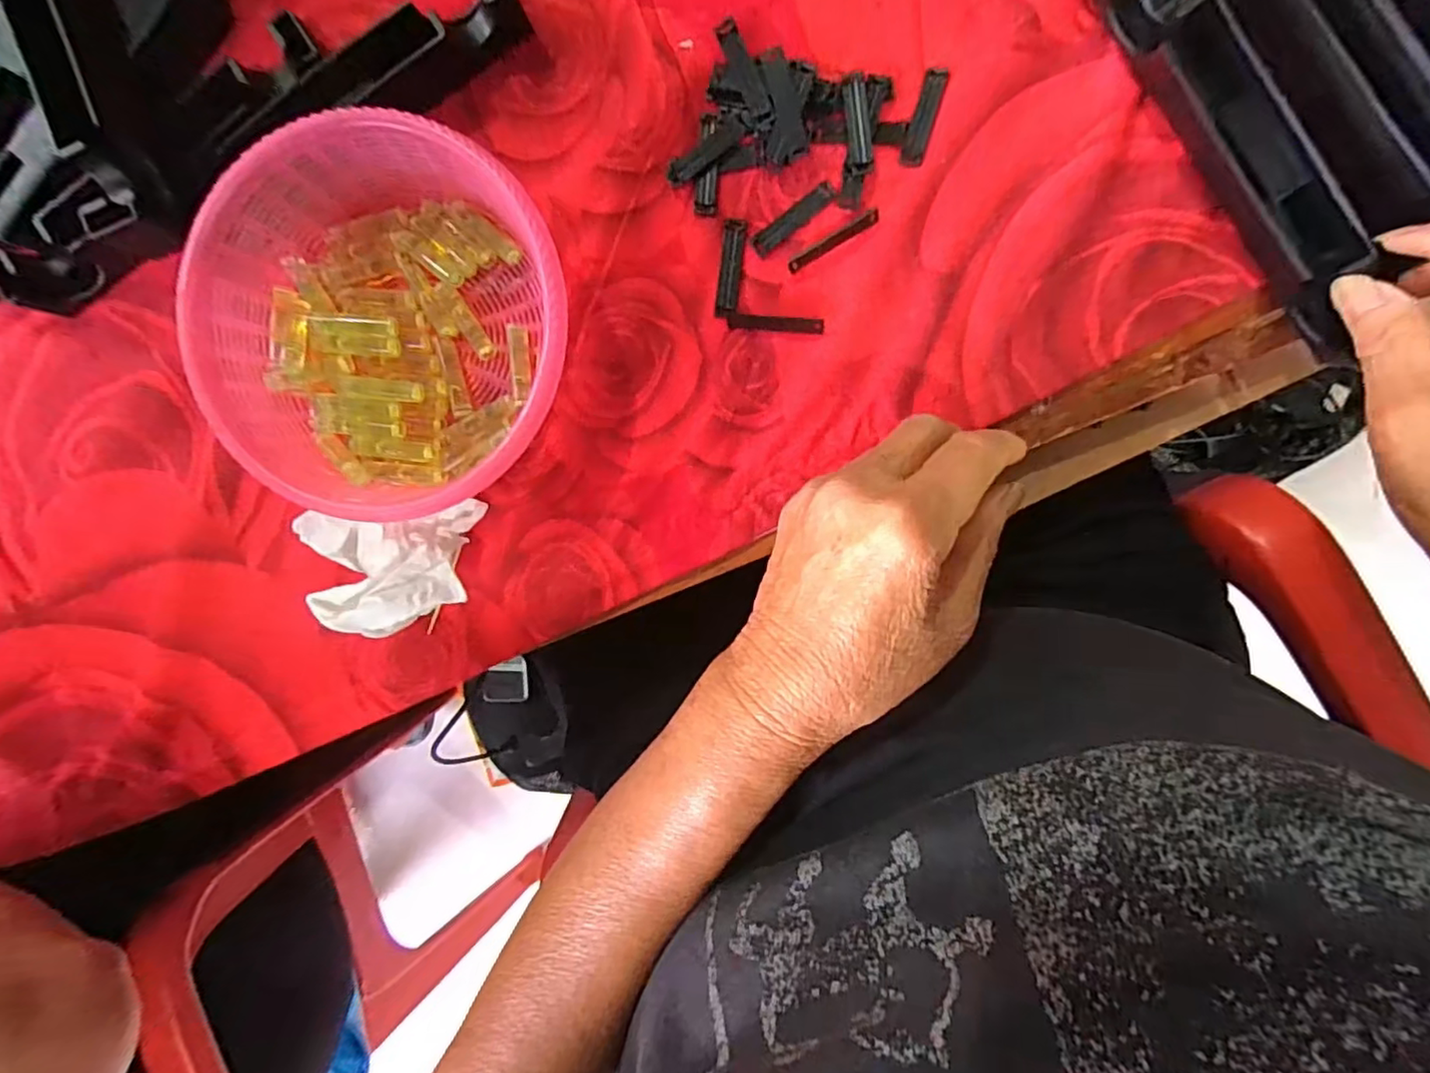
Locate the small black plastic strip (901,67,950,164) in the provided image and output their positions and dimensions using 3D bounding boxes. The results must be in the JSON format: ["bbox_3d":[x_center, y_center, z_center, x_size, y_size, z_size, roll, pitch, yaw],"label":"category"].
[{"bbox_3d":[0.097,-0.193,0.285,0.010,0.004,0.045,17,96,4],"label":"small black plastic strip"}]

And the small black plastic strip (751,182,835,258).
[{"bbox_3d":[0.037,-0.153,0.295,0.044,0.004,0.010,-37,90,7],"label":"small black plastic strip"}]

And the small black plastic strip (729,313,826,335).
[{"bbox_3d":[0.030,-0.103,0.299,0.045,0.005,0.007,6,95,5],"label":"small black plastic strip"}]

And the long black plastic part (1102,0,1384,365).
[{"bbox_3d":[0.230,-0.167,0.259,0.031,0.035,0.191,-33,93,7],"label":"long black plastic part"}]

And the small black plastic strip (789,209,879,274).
[{"bbox_3d":[0.056,-0.139,0.291,0.046,0.006,0.005,-28,91,7],"label":"small black plastic strip"}]

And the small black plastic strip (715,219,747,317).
[{"bbox_3d":[0.008,-0.130,0.299,0.010,0.004,0.045,7,95,5],"label":"small black plastic strip"}]

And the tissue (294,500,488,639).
[{"bbox_3d":[-0.159,0.016,0.290,0.092,0.056,0.061,-5,94,5],"label":"tissue"}]

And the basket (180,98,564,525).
[{"bbox_3d":[-0.151,-0.097,0.287,0.160,0.048,0.165,0,94,5],"label":"basket"}]

